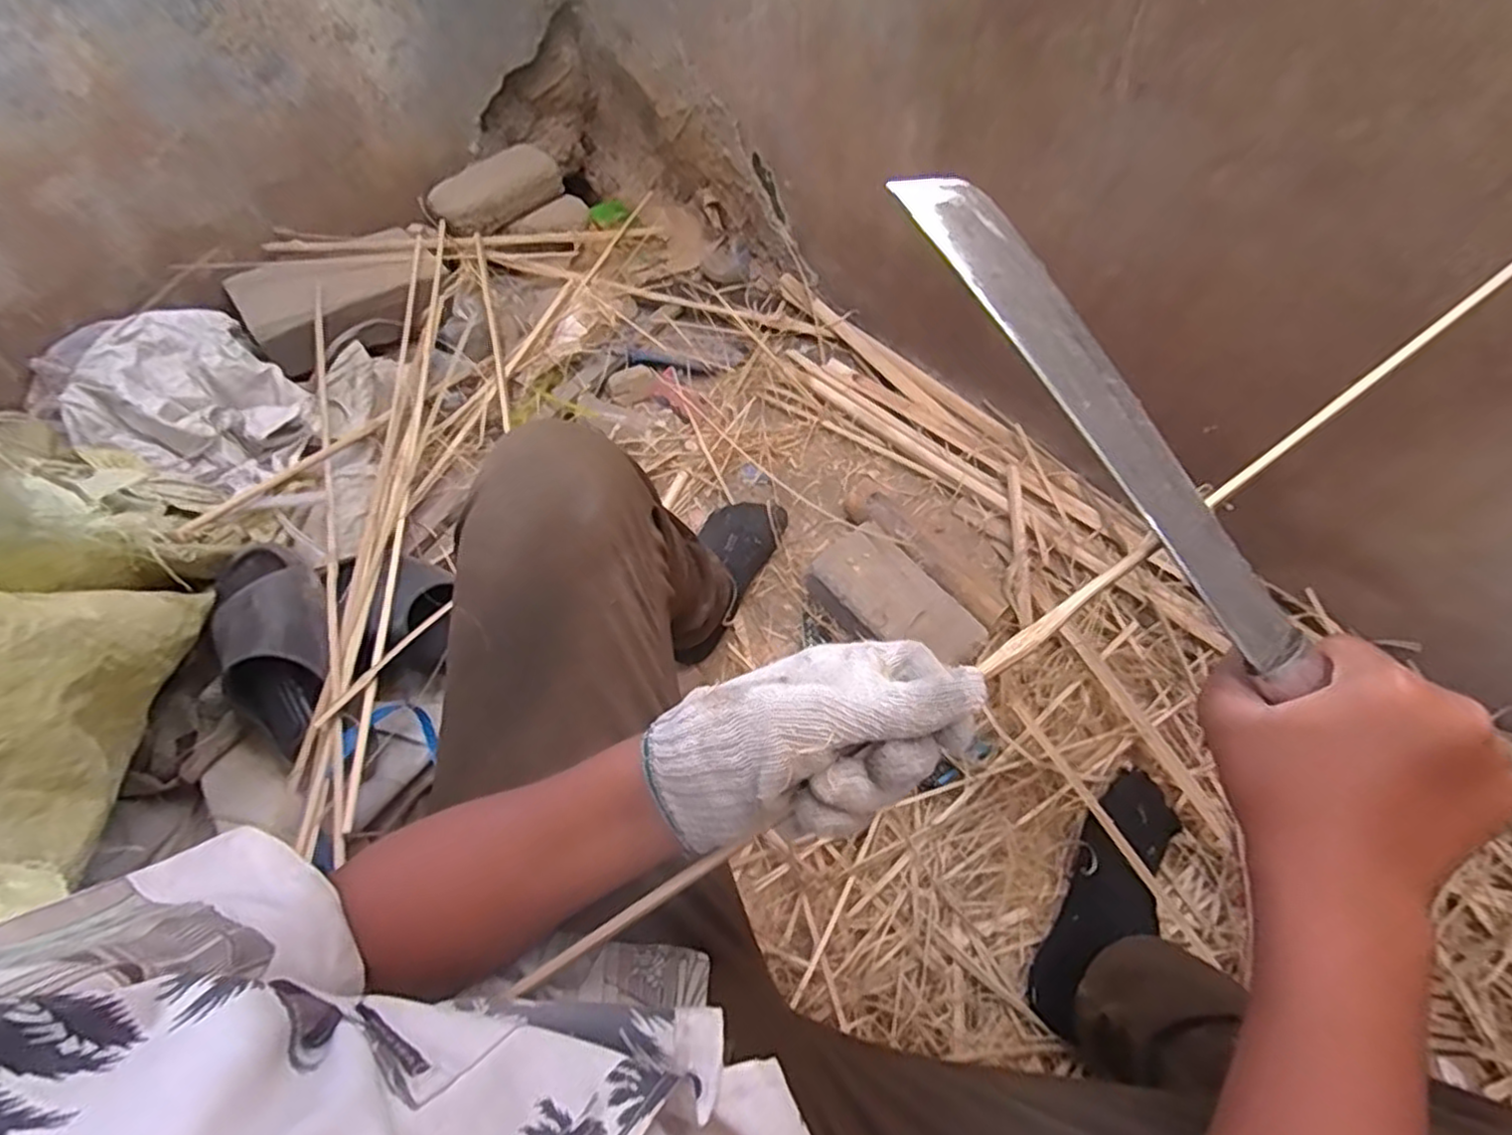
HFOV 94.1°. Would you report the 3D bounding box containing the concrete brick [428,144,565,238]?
[{"bbox_3d":[-0.420,-0.605,1.133,0.204,0.049,0.099,-41,67,-16],"label":"concrete brick"}]

